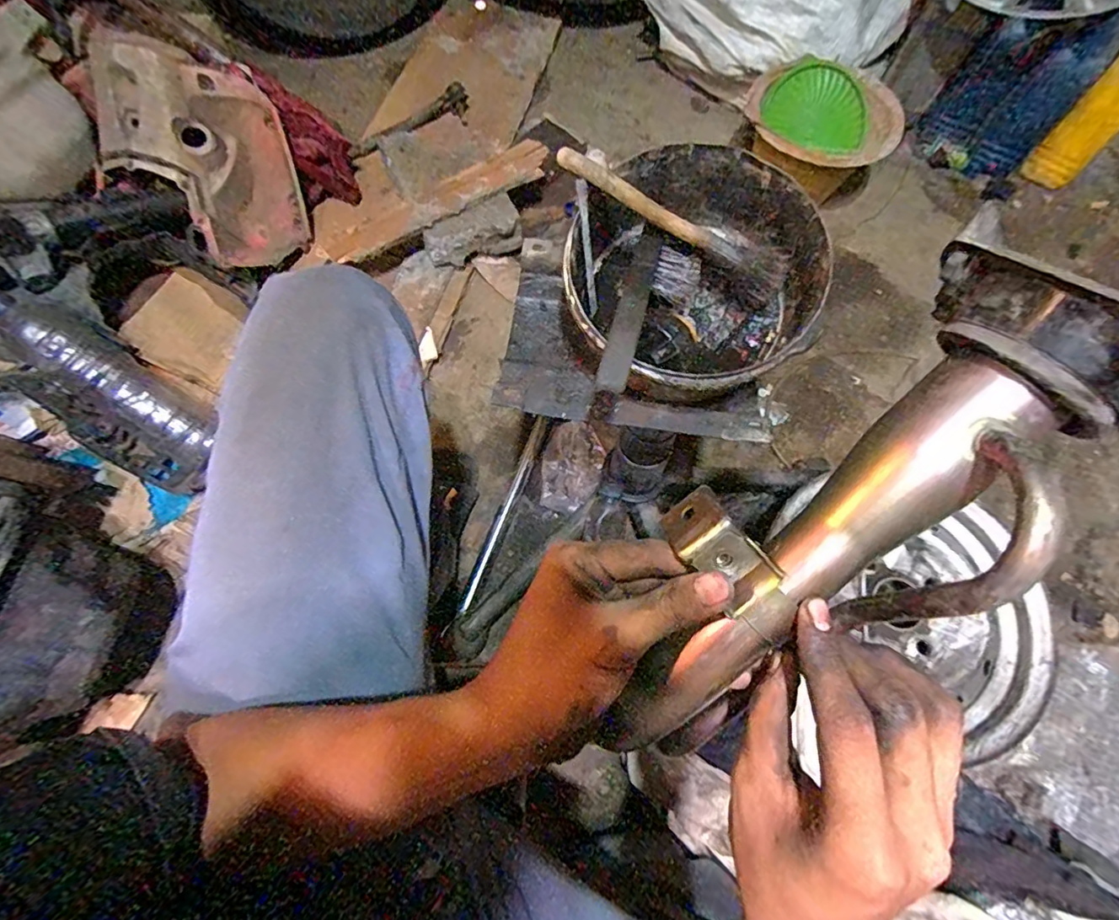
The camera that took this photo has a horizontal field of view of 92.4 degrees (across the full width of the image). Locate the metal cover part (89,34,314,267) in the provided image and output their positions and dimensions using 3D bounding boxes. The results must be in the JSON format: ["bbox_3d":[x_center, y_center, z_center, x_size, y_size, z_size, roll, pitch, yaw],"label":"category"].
[{"bbox_3d":[-0.553,-0.472,0.836,0.247,0.328,0.067,-22,35,-24],"label":"metal cover part"}]

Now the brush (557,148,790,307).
[{"bbox_3d":[0.093,-0.185,0.421,0.207,0.041,0.035,21,69,-20],"label":"brush"}]

